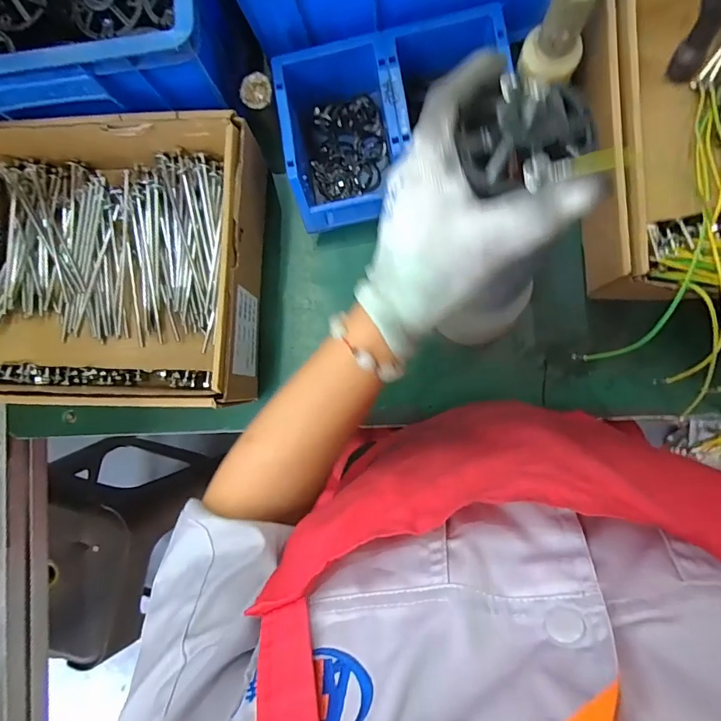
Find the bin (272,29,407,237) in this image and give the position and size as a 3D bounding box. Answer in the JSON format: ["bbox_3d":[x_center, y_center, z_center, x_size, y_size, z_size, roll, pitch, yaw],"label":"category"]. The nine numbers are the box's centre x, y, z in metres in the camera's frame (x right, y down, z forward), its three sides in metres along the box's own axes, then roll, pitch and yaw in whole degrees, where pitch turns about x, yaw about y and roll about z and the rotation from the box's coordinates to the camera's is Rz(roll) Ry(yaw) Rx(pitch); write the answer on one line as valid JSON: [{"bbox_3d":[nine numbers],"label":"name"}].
[{"bbox_3d":[-0.017,-0.223,0.442,0.108,0.075,0.168,-10,86,7],"label":"bin"}]

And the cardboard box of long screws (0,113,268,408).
[{"bbox_3d":[-0.299,-0.095,0.449,0.379,0.082,0.256,1,87,7],"label":"cardboard box of long screws"}]

